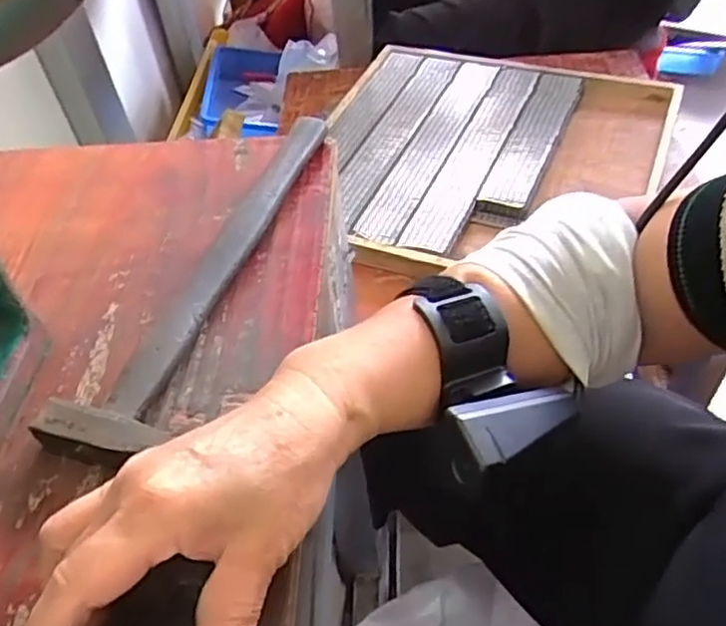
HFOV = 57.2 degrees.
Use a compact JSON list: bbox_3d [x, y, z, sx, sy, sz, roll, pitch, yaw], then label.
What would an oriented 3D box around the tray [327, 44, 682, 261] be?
[{"bbox_3d":[0.148,-0.194,0.795,0.390,0.035,0.402,12,50,16],"label":"tray"}]

